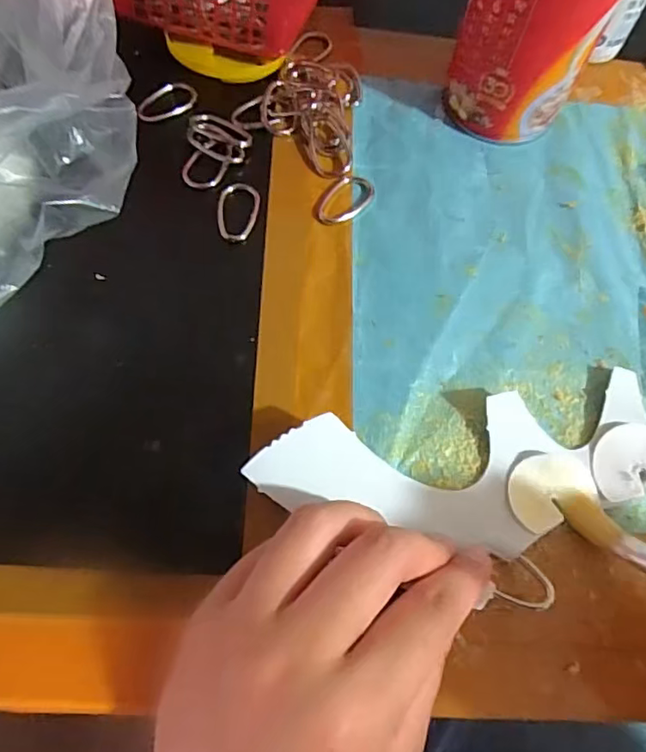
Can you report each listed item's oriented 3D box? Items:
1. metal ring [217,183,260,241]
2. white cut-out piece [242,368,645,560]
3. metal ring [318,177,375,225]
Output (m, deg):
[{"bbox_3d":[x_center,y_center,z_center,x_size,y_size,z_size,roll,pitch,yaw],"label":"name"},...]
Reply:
[{"bbox_3d":[-0.042,-0.081,0.275,0.020,0.004,0.033,8,66,-1],"label":"metal ring"},{"bbox_3d":[0.088,0.034,0.226,0.223,0.014,0.058,-10,78,-8],"label":"white cut-out piece"},{"bbox_3d":[0.011,-0.088,0.281,0.020,0.004,0.034,38,69,12],"label":"metal ring"}]

